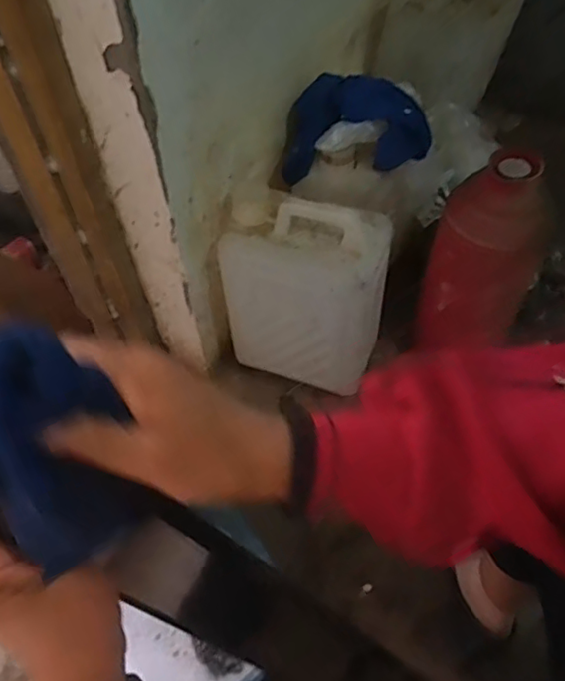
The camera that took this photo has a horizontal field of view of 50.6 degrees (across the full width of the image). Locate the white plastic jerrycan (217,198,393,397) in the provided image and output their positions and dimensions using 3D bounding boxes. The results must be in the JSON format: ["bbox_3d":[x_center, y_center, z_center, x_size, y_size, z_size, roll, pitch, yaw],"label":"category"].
[{"bbox_3d":[0.032,-0.063,0.916,0.227,0.286,0.128,16,56,13],"label":"white plastic jerrycan"}]

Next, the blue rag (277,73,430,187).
[{"bbox_3d":[0.110,-0.324,0.917,0.218,0.113,0.129,0,54,1],"label":"blue rag"}]

